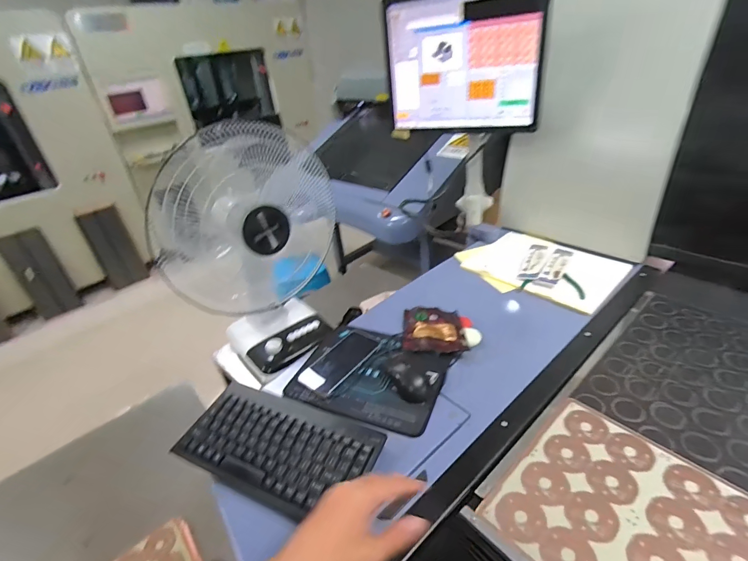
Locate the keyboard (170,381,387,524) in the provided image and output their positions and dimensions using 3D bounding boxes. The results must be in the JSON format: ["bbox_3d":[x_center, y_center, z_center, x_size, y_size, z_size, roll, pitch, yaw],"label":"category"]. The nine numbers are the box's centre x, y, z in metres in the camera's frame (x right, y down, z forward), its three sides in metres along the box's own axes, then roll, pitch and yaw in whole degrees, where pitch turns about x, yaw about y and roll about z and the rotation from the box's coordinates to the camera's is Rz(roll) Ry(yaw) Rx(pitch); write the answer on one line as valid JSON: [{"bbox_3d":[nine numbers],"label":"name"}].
[{"bbox_3d":[-0.142,0.236,0.561,0.284,0.020,0.143,11,37,24],"label":"keyboard"}]

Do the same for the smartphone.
[{"bbox_3d":[-0.062,0.151,0.719,0.074,0.013,0.160,20,41,33],"label":"smartphone"}]

